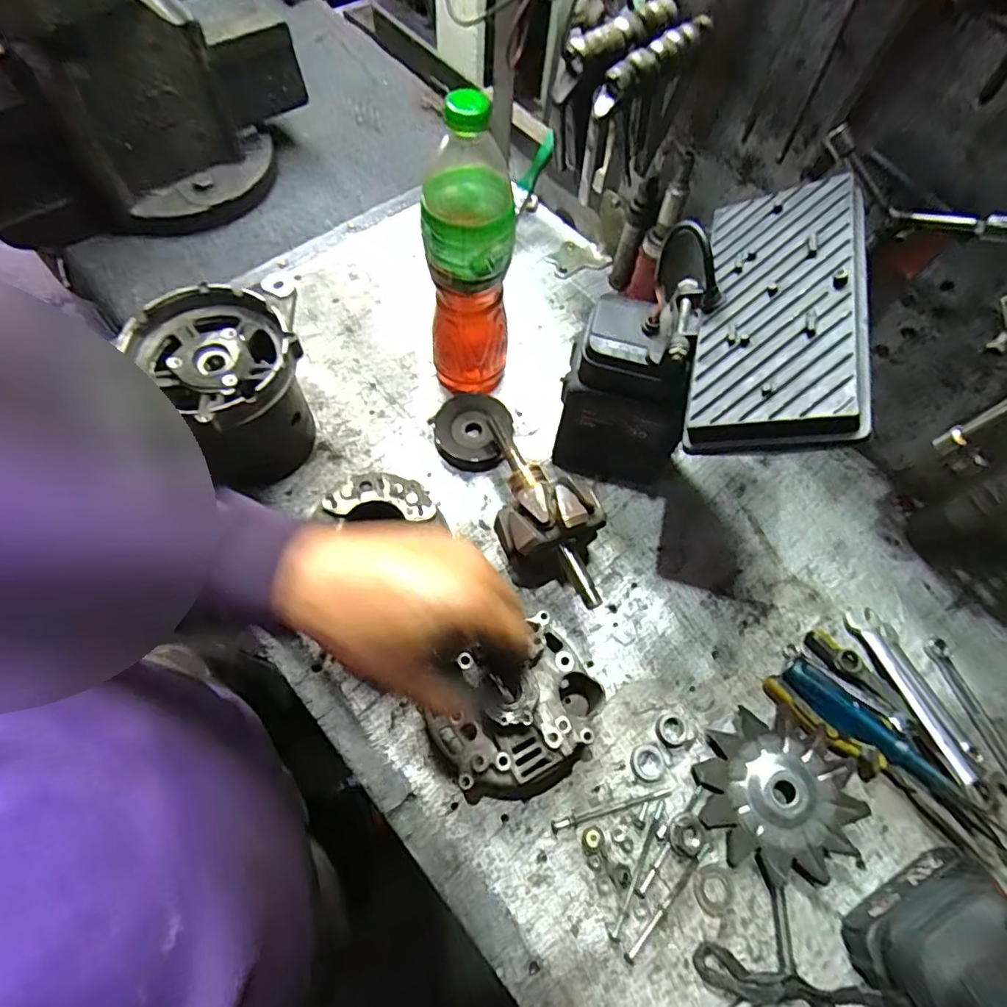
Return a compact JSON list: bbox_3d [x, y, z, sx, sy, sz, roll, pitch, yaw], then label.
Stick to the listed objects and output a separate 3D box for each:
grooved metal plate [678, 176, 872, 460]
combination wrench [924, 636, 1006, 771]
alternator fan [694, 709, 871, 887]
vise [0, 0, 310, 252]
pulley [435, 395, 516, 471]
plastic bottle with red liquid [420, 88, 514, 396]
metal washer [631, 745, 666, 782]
[{"bbox_3d":[0.185,-0.131,0.372,0.099,0.022,0.209,0,62,32],"label":"grooved metal plate"},{"bbox_3d":[0.419,0.193,0.480,0.021,0.004,0.158,-16,67,-11],"label":"combination wrench"},{"bbox_3d":[0.212,0.230,0.434,0.108,0.033,0.117,1,65,-3],"label":"alternator fan"},{"bbox_3d":[-0.470,-0.444,0.588,0.485,0.241,0.247,-16,68,-12],"label":"vise"},{"bbox_3d":[-0.031,-0.073,0.570,0.073,0.024,0.080,1,65,-3],"label":"pulley"},{"bbox_3d":[-0.033,-0.211,0.498,0.075,0.268,0.081,-3,65,-5],"label":"plastic bottle with red liquid"},{"bbox_3d":[0.119,0.213,0.453,0.027,0.004,0.027,1,65,-3],"label":"metal washer"}]

